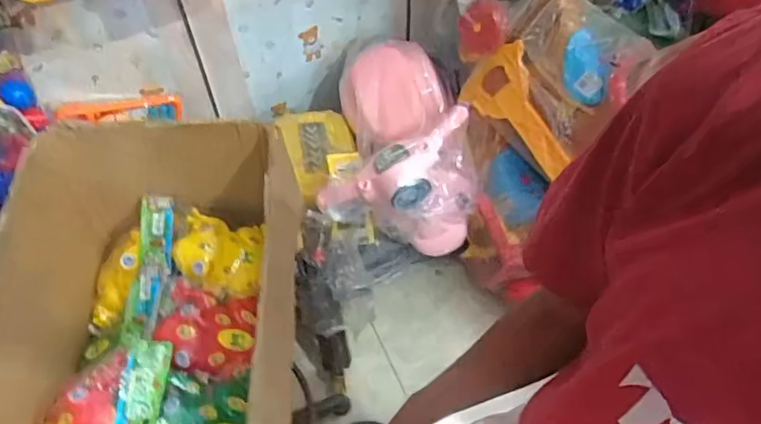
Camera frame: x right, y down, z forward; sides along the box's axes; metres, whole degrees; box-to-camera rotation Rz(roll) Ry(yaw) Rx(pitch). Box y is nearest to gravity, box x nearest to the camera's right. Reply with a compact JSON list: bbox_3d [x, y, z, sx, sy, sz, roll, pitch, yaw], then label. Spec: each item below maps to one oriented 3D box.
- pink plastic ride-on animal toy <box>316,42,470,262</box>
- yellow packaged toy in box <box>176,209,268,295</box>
[{"bbox_3d":[0.056,-0.182,1.308,0.307,0.300,0.531,3,55,3],"label":"pink plastic ride-on animal toy"},{"bbox_3d":[-0.244,0.063,0.848,0.125,0.060,0.139,14,43,-20],"label":"yellow packaged toy in box"}]

